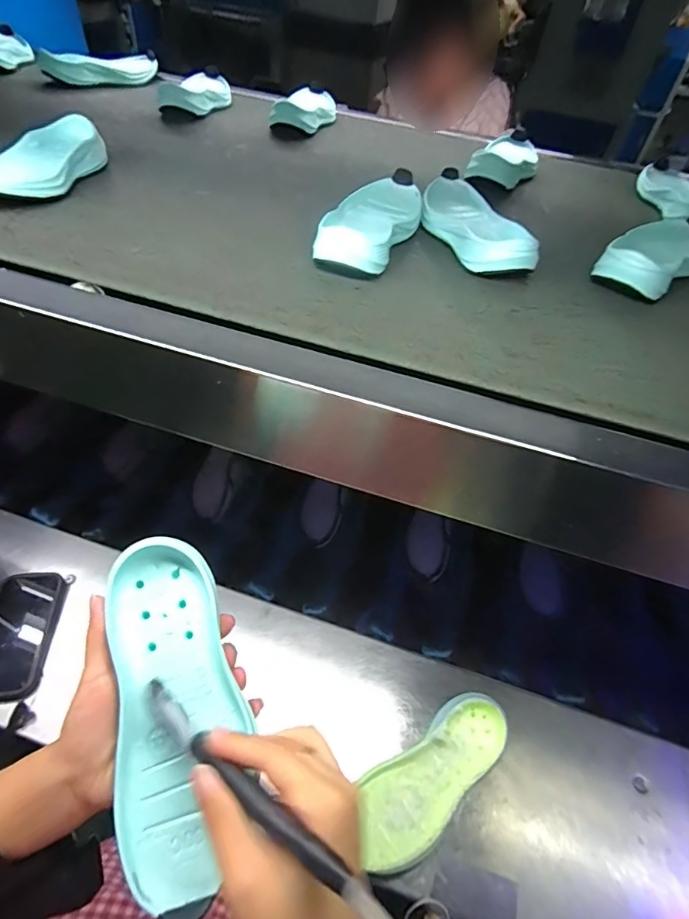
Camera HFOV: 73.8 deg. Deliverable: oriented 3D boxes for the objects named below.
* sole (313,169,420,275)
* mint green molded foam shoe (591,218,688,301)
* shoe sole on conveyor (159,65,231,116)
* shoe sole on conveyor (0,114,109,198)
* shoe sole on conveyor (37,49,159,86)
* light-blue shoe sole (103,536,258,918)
[{"bbox_3d":[0.031,-0.256,0.485,0.082,0.038,0.194,15,48,7],"label":"sole"},{"bbox_3d":[0.347,-0.227,0.503,0.207,0.031,0.072,-33,59,-31],"label":"mint green molded foam shoe"},{"bbox_3d":[-0.242,-0.613,0.766,0.083,0.042,0.185,5,48,-2],"label":"shoe sole on conveyor"},{"bbox_3d":[-0.336,-0.330,0.512,0.076,0.035,0.192,12,48,4],"label":"shoe sole on conveyor"},{"bbox_3d":[-0.439,-0.712,0.831,0.196,0.035,0.075,-17,52,-21],"label":"shoe sole on conveyor"},{"bbox_3d":[-0.107,0.156,0.292,0.076,0.028,0.206,-6,69,-10],"label":"light-blue shoe sole"}]

